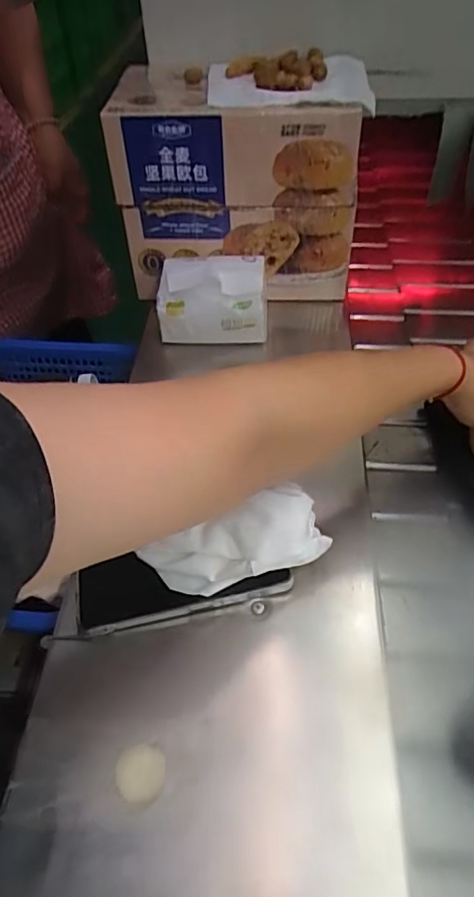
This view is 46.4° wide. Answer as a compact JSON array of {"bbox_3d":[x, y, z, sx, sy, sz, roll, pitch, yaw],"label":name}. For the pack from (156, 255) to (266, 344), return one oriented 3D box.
[{"bbox_3d":[-0.030,-0.177,0.640,0.127,0.071,0.093,1,48,2],"label":"pack"}]

